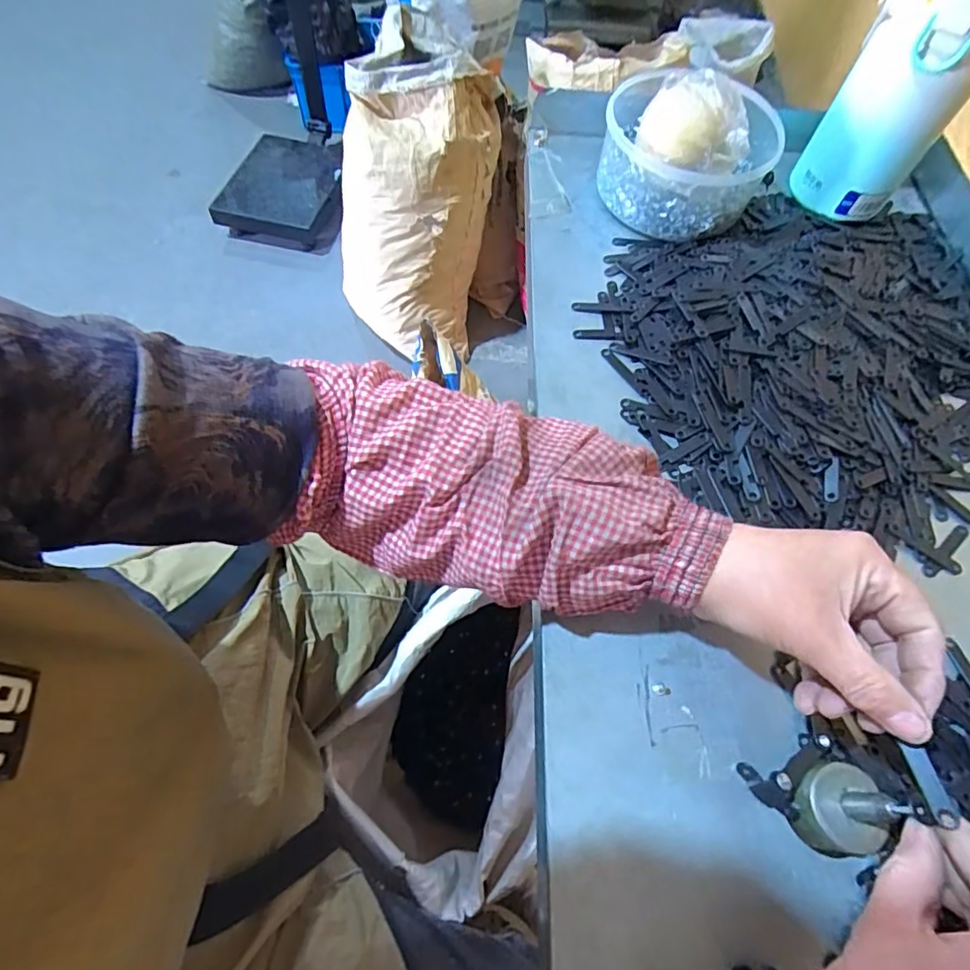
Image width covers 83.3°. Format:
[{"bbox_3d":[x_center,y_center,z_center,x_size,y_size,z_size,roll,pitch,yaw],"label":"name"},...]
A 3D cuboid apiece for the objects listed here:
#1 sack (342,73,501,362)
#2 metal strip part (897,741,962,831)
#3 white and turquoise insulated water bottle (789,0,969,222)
[{"bbox_3d":[-0.178,-0.628,1.270,0.387,0.531,0.347,5,62,-1],"label":"sack"},{"bbox_3d":[0.193,0.130,0.236,0.009,0.006,0.029,-9,64,-6],"label":"metal strip part"},{"bbox_3d":[0.347,-0.328,0.449,0.082,0.191,0.077,-9,63,-8],"label":"white and turquoise insulated water bottle"}]

